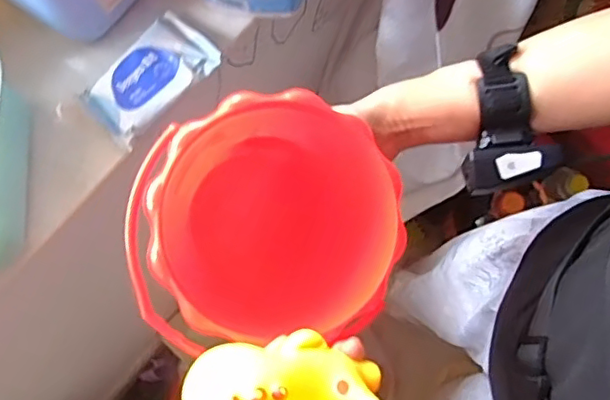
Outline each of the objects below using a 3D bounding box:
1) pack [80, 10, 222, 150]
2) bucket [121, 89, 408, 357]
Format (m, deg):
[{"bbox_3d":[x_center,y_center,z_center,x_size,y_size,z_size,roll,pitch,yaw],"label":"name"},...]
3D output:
[{"bbox_3d":[-0.148,-0.119,0.561,0.076,0.014,0.127,39,79,11],"label":"pack"},{"bbox_3d":[-0.017,0.020,0.395,0.150,0.136,0.148,0,75,1],"label":"bucket"}]

